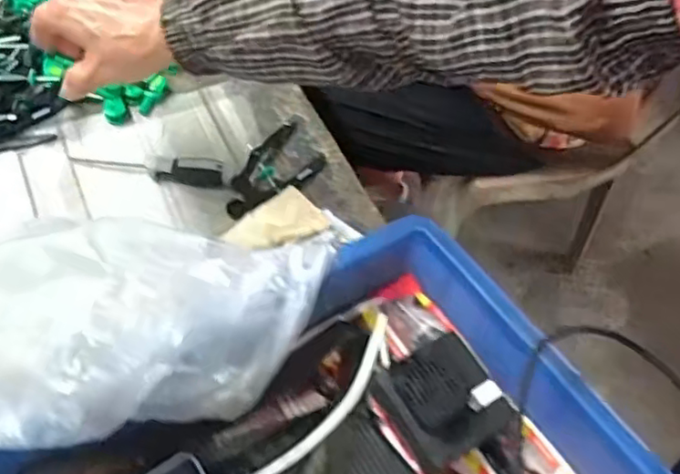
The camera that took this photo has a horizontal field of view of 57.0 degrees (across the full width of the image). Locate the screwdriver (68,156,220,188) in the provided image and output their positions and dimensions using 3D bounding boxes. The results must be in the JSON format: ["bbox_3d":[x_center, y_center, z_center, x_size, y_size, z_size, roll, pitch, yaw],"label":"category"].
[{"bbox_3d":[-0.171,-0.065,0.556,0.136,0.022,0.026,7,54,-1],"label":"screwdriver"}]

